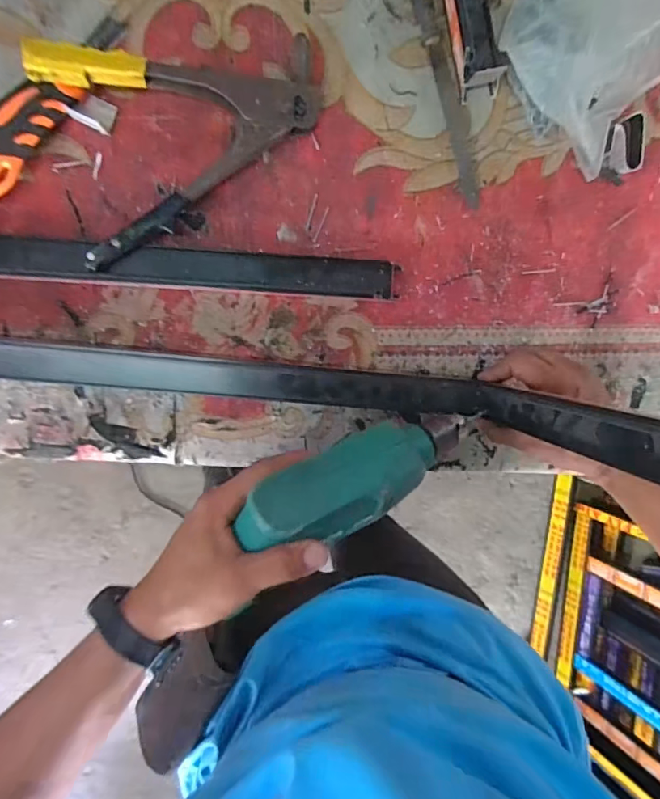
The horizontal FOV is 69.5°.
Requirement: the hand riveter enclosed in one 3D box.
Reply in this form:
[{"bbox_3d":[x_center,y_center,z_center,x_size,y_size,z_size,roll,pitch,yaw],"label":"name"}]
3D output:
[{"bbox_3d":[-0.115,-0.229,0.415,0.229,0.048,0.164,-17,99,-3],"label":"hand riveter"}]

